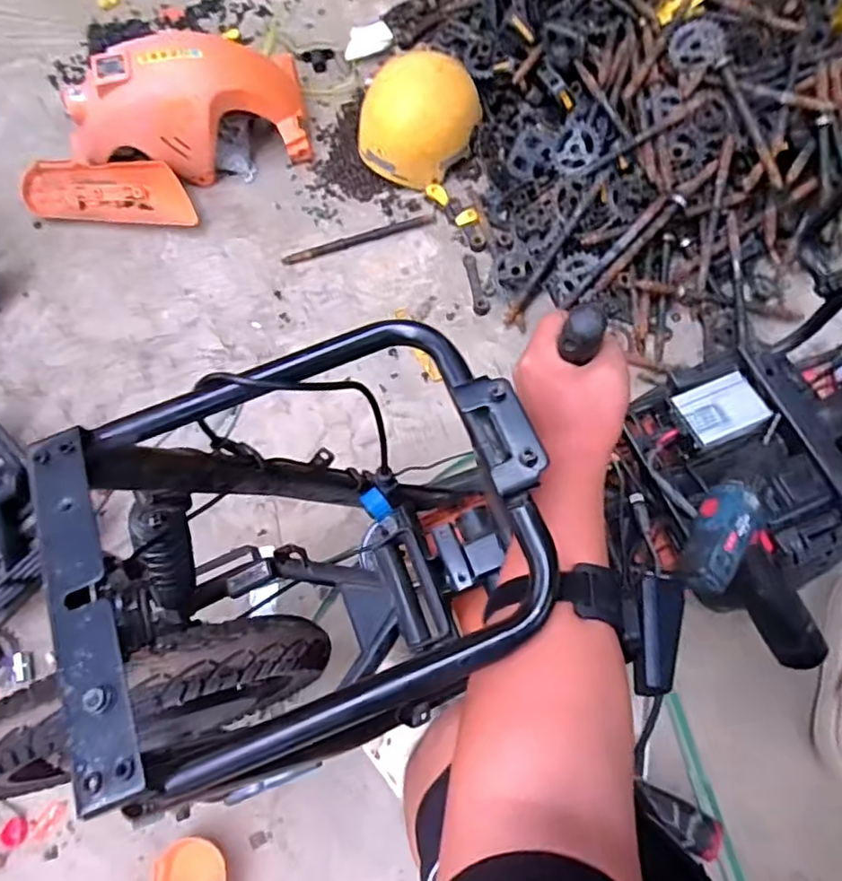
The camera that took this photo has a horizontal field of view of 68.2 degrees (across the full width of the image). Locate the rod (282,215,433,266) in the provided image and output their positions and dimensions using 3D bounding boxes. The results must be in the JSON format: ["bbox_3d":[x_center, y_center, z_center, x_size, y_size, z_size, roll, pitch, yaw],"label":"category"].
[{"bbox_3d":[-0.116,-0.376,1.157,0.286,0.012,0.023,-18,70,-4],"label":"rod"}]

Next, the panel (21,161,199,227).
[{"bbox_3d":[-0.586,-0.472,1.182,0.345,0.037,0.111,6,93,9],"label":"panel"}]

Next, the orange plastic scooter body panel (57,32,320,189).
[{"bbox_3d":[-0.415,-0.591,1.140,0.437,0.217,0.188,-26,72,-7],"label":"orange plastic scooter body panel"}]

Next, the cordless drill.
[{"bbox_3d":[0.348,0.157,0.650,0.118,0.048,0.202,-39,99,-11],"label":"cordless drill"}]

